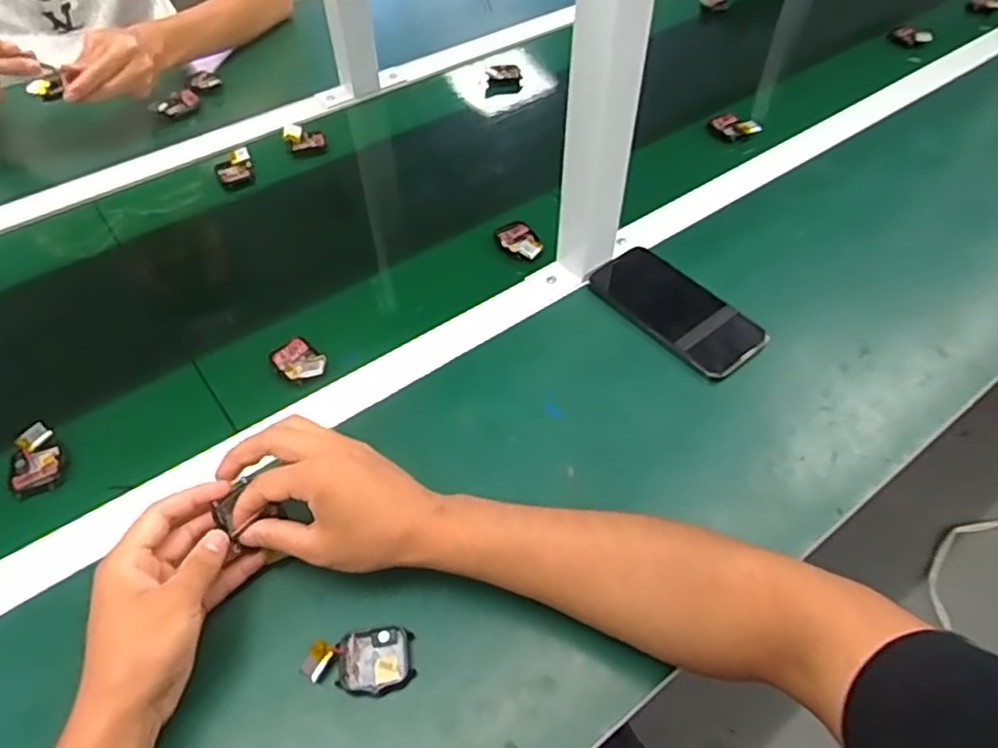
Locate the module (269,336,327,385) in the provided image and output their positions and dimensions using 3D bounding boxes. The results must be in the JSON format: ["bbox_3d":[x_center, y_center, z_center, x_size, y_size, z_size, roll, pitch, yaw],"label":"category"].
[{"bbox_3d":[-0.173,-0.013,0.576,0.057,0.014,0.035,37,60,26],"label":"module"}]

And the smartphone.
[{"bbox_3d":[0.161,-0.063,0.606,0.074,0.015,0.156,-38,65,-19],"label":"smartphone"}]

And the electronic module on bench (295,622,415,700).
[{"bbox_3d":[-0.089,0.185,0.424,0.067,0.014,0.039,-10,52,-8],"label":"electronic module on bench"}]

